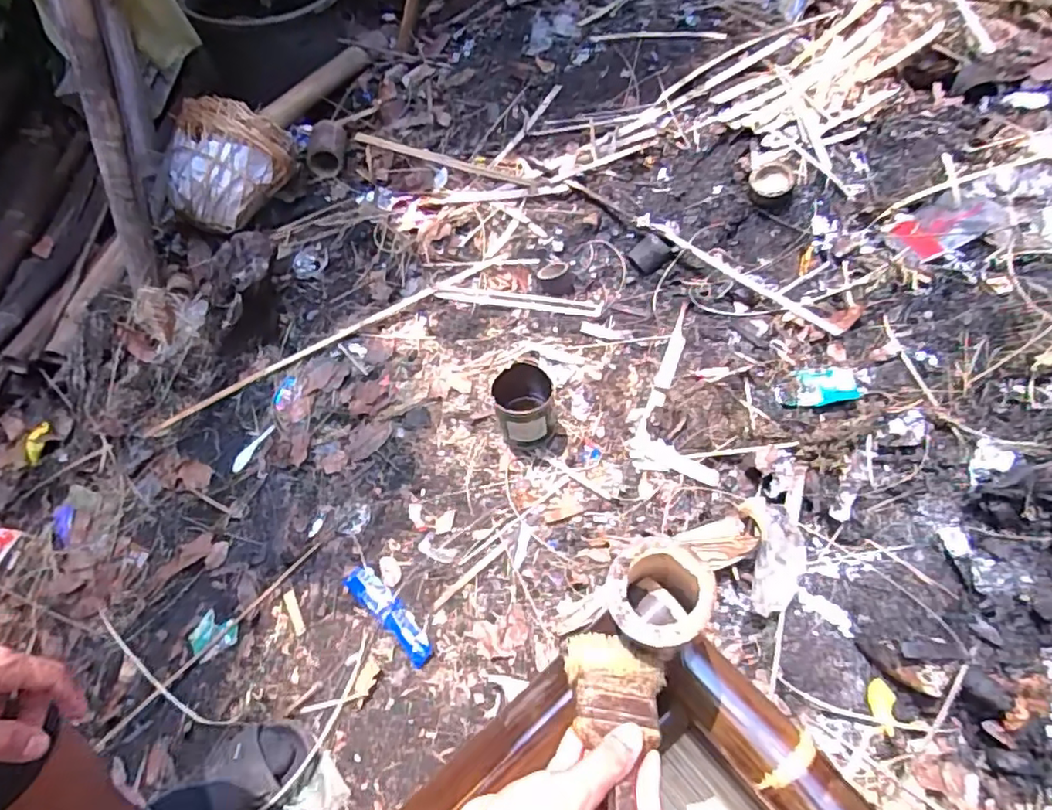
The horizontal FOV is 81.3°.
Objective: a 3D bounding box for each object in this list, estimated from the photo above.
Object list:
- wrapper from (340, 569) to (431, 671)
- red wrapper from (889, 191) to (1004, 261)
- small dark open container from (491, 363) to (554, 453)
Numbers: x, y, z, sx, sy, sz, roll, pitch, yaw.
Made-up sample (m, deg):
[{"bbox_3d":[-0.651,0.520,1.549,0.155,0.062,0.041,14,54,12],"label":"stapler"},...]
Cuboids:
[{"bbox_3d":[-0.215,0.320,0.949,0.045,0.019,0.202,-39,53,-24],"label":"wrapper"},{"bbox_3d":[0.723,-0.311,1.053,0.141,0.015,0.127,-28,35,19],"label":"red wrapper"},{"bbox_3d":[-0.003,0.006,1.036,0.101,0.109,0.101,1,56,0],"label":"small dark open container"}]

